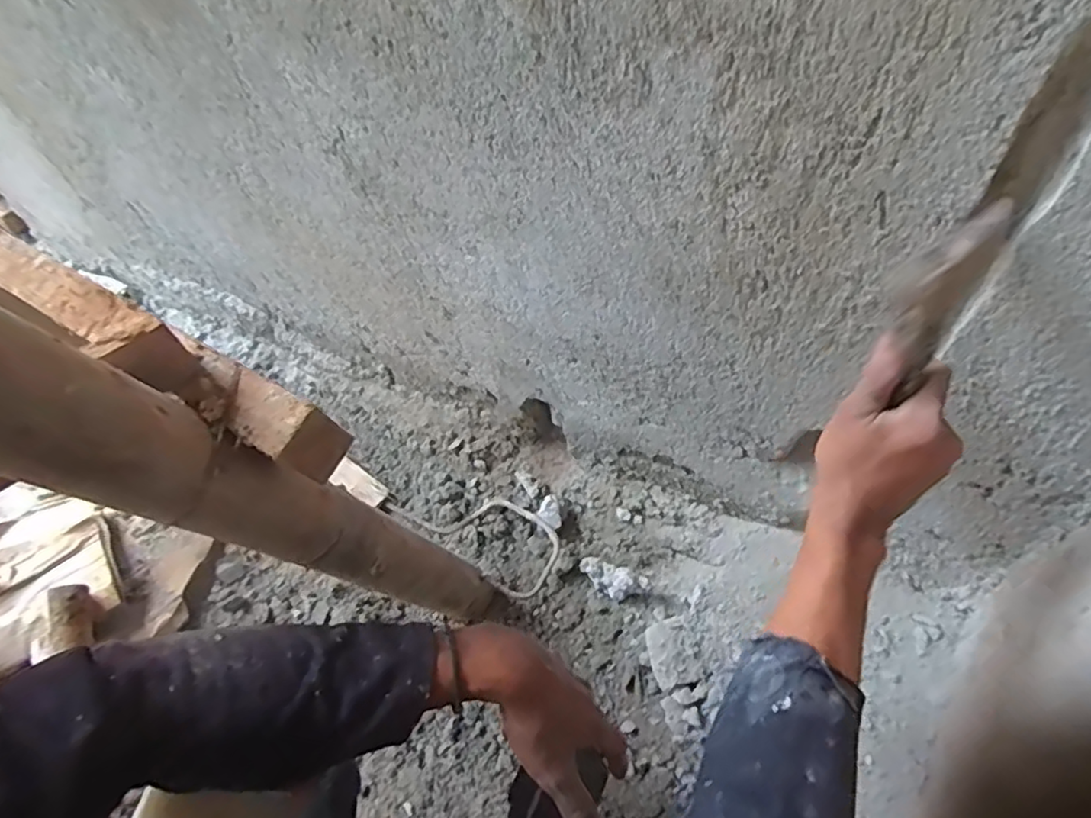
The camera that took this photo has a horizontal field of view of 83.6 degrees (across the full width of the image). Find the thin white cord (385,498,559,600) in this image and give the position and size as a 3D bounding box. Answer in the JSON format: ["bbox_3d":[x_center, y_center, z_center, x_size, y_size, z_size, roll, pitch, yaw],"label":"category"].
[{"bbox_3d":[-0.100,0.153,0.840,0.271,0.041,0.105,27,71,31],"label":"thin white cord"}]

